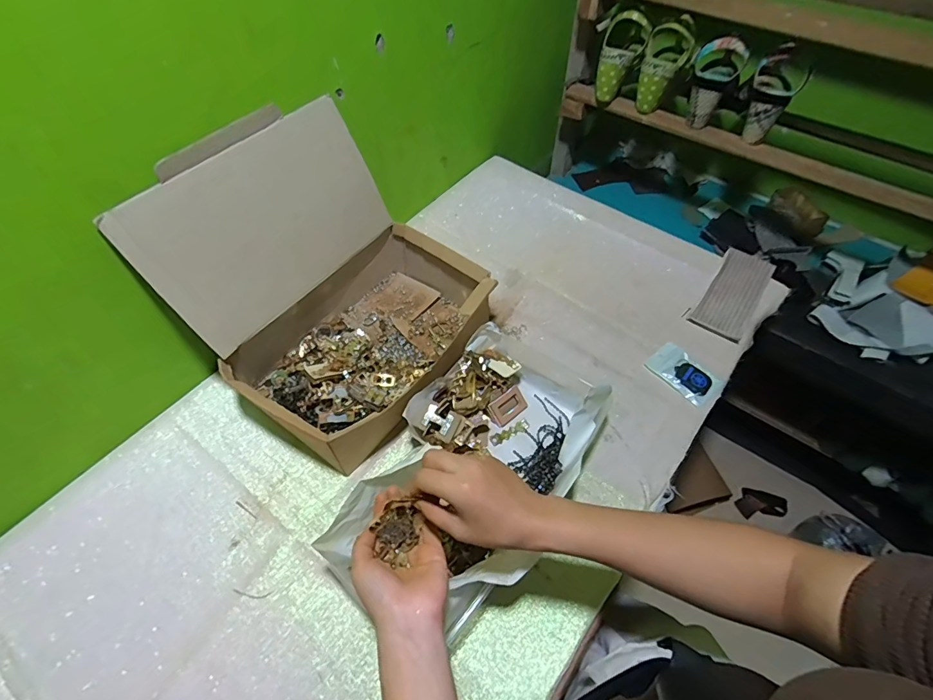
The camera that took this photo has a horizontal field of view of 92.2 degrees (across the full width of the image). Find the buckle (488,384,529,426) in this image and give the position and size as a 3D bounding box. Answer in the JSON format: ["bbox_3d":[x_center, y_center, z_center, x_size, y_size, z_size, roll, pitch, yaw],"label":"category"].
[{"bbox_3d":[0.058,0.078,0.626,0.053,0.011,0.037,-33,91,-8],"label":"buckle"}]

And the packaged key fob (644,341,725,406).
[{"bbox_3d":[0.327,0.033,0.667,0.064,0.011,0.101,-32,61,-21],"label":"packaged key fob"}]

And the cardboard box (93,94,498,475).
[{"bbox_3d":[-0.155,-0.080,0.578,0.305,0.280,0.332,33,62,20],"label":"cardboard box"}]

